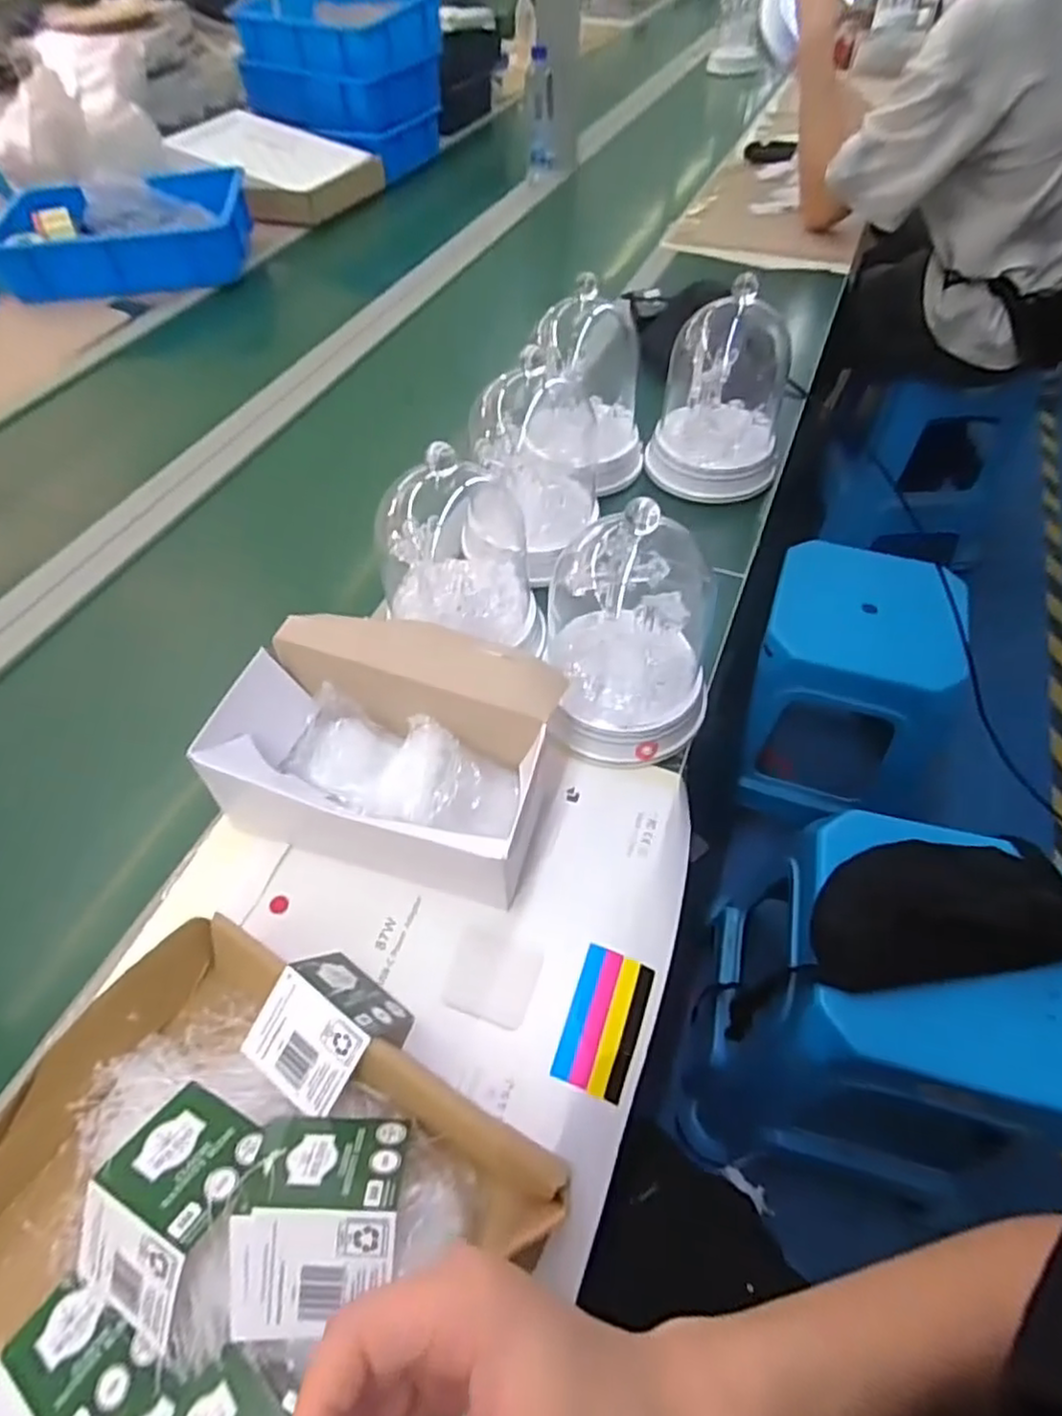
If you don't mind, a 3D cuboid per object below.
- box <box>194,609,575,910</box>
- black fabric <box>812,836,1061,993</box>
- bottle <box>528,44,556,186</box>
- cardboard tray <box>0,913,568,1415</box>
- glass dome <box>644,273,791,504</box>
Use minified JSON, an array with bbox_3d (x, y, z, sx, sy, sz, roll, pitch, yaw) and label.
[{"bbox_3d":[-0.106,0.022,0.537,0.239,0.104,0.187,12,54,10],"label":"box"},{"bbox_3d":[0.456,0.224,0.755,0.293,0.043,0.142,-6,53,-3],"label":"black fabric"},{"bbox_3d":[0.020,-1.187,1.366,0.057,0.207,0.057,5,53,5],"label":"bottle"},{"bbox_3d":[-0.190,0.312,0.342,0.299,0.066,0.322,27,58,20],"label":"cardboard tray"},{"bbox_3d":[0.221,-0.365,0.761,0.146,0.207,0.157,13,54,11],"label":"glass dome"}]

